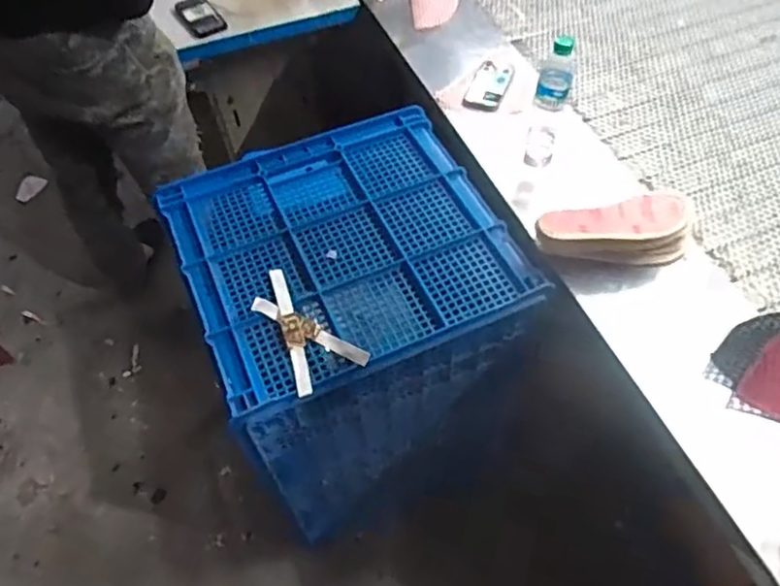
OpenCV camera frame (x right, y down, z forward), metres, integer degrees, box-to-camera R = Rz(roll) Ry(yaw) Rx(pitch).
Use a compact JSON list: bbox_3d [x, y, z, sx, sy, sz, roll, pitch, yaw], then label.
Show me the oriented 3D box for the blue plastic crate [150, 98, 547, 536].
[{"bbox_3d":[-0.045,0.104,1.286,0.562,0.642,0.575,-20,55,-12],"label":"blue plastic crate"}]

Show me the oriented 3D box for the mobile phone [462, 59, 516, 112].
[{"bbox_3d":[0.212,-0.443,1.288,0.077,0.017,0.148,17,56,14],"label":"mobile phone"}]

